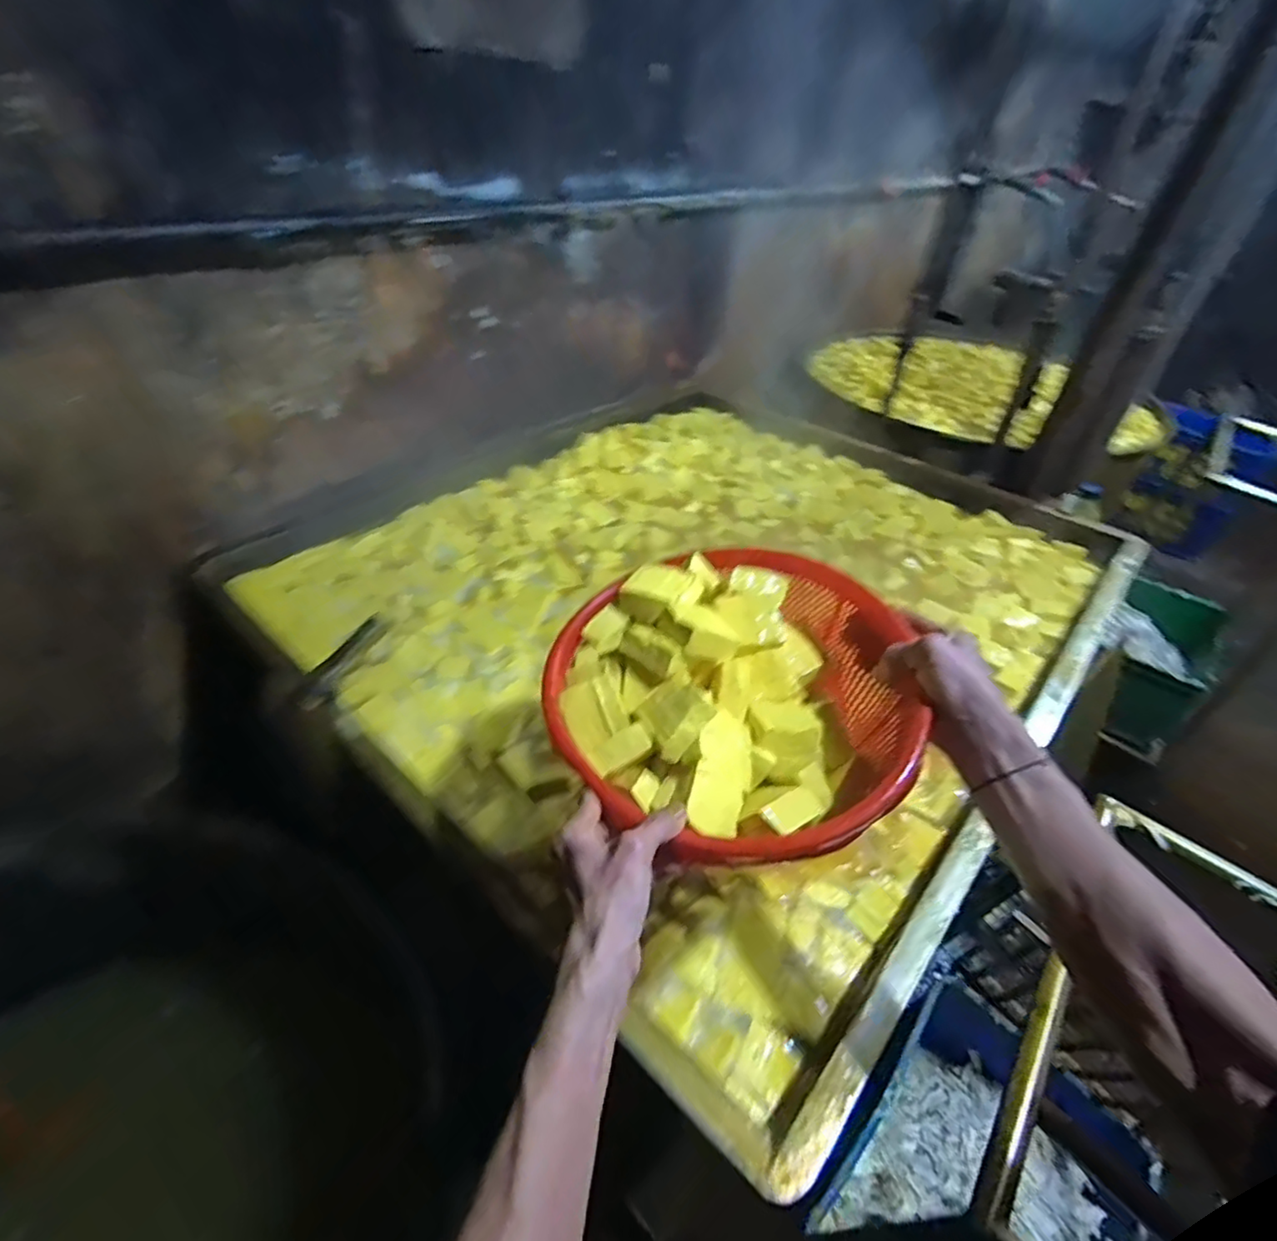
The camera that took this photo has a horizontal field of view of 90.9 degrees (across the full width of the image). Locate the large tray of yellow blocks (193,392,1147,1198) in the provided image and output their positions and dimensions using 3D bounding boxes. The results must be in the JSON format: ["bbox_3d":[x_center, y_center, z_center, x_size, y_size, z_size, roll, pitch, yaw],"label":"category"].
[{"bbox_3d":[0.111,-0.089,1.091,1.110,0.097,1.227,34,47,29],"label":"large tray of yellow blocks"}]

